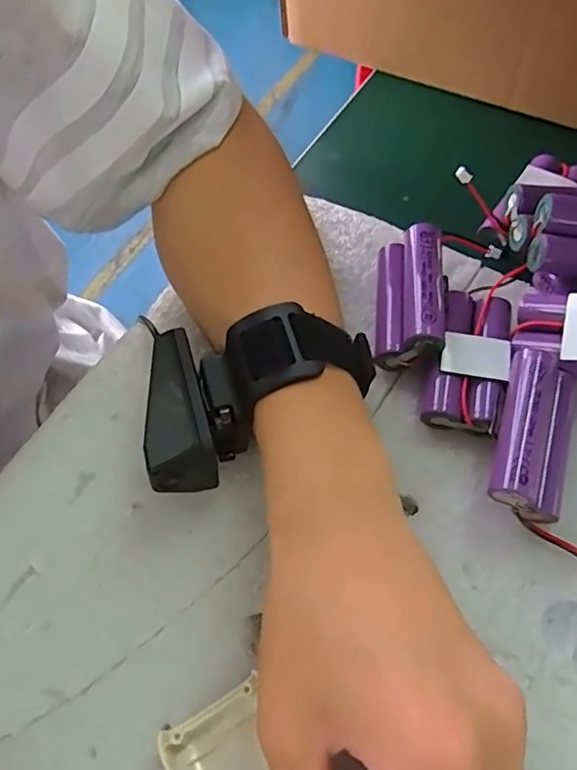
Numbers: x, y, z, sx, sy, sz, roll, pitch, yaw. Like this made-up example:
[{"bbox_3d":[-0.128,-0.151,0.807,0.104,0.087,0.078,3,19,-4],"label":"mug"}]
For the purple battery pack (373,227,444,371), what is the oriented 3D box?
[{"bbox_3d":[0.060,-0.042,0.274,0.019,0.039,0.065,22,59,-24],"label":"purple battery pack"}]

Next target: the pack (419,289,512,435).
[{"bbox_3d":[0.084,-0.011,0.266,0.031,0.024,0.068,15,65,10],"label":"pack"}]

